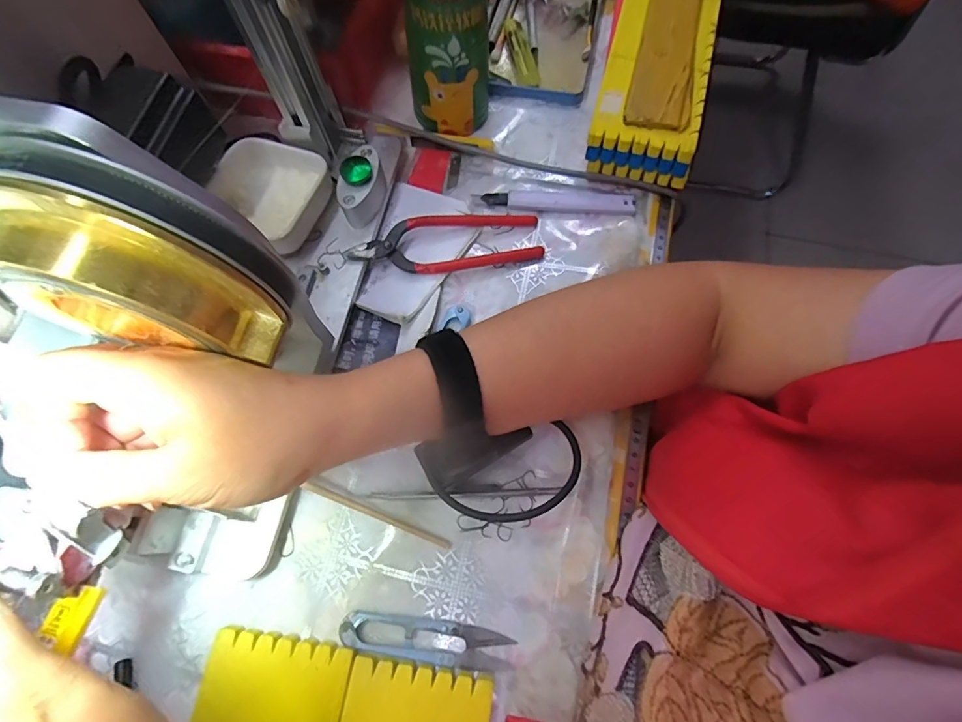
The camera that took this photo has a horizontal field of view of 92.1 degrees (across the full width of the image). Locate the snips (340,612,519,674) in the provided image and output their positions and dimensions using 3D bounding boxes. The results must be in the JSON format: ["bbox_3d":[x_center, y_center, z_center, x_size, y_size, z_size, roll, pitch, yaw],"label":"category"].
[{"bbox_3d":[-0.032,0.164,0.272,0.100,0.007,0.022,8,71,4],"label":"snips"}]

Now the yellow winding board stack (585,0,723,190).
[{"bbox_3d":[0.162,-0.302,0.413,0.082,0.060,0.325,13,72,6],"label":"yellow winding board stack"}]

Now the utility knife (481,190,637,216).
[{"bbox_3d":[0.064,-0.132,0.380,0.121,0.007,0.019,4,71,2],"label":"utility knife"}]

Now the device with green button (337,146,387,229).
[{"bbox_3d":[-0.090,-0.133,0.350,0.024,0.032,0.054,8,71,4],"label":"device with green button"}]

